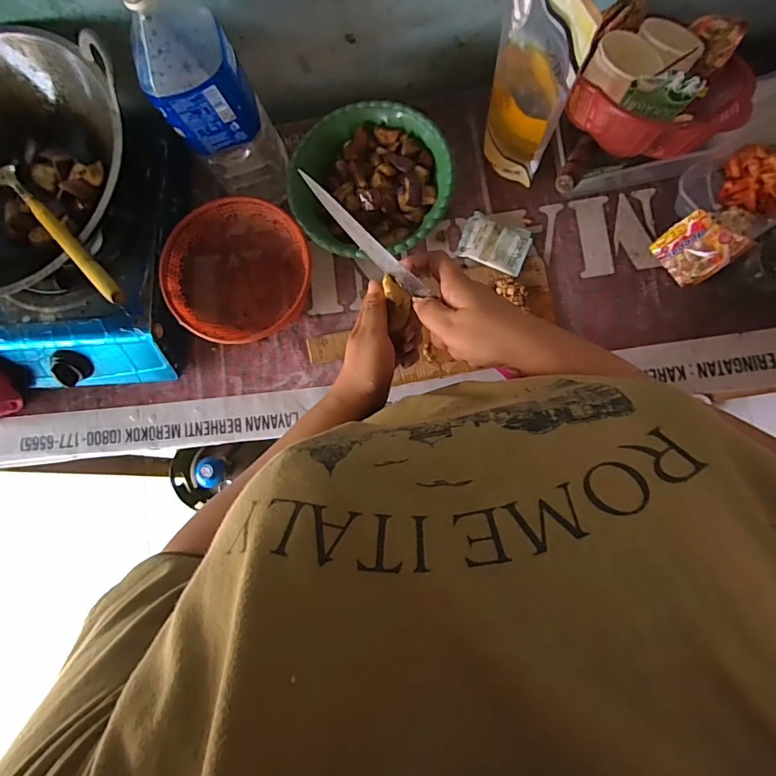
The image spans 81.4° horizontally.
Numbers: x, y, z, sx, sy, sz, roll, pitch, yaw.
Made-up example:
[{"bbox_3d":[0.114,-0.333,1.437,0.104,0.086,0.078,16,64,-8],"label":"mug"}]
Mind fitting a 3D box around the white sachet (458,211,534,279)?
[{"bbox_3d":[0.150,-0.203,0.635,0.092,0.013,0.067,25,86,9],"label":"white sachet"}]

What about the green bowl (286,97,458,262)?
[{"bbox_3d":[-0.022,-0.280,0.629,0.214,0.080,0.196,-1,82,6],"label":"green bowl"}]

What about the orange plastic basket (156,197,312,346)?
[{"bbox_3d":[-0.204,-0.155,0.623,0.188,0.111,0.189,-1,82,6],"label":"orange plastic basket"}]

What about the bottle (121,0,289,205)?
[{"bbox_3d":[-0.205,-0.329,0.543,0.103,0.309,0.080,-17,81,4],"label":"bottle"}]

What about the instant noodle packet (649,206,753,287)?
[{"bbox_3d":[0.398,-0.181,0.581,0.006,0.083,0.077,-20,75,-41],"label":"instant noodle packet"}]

